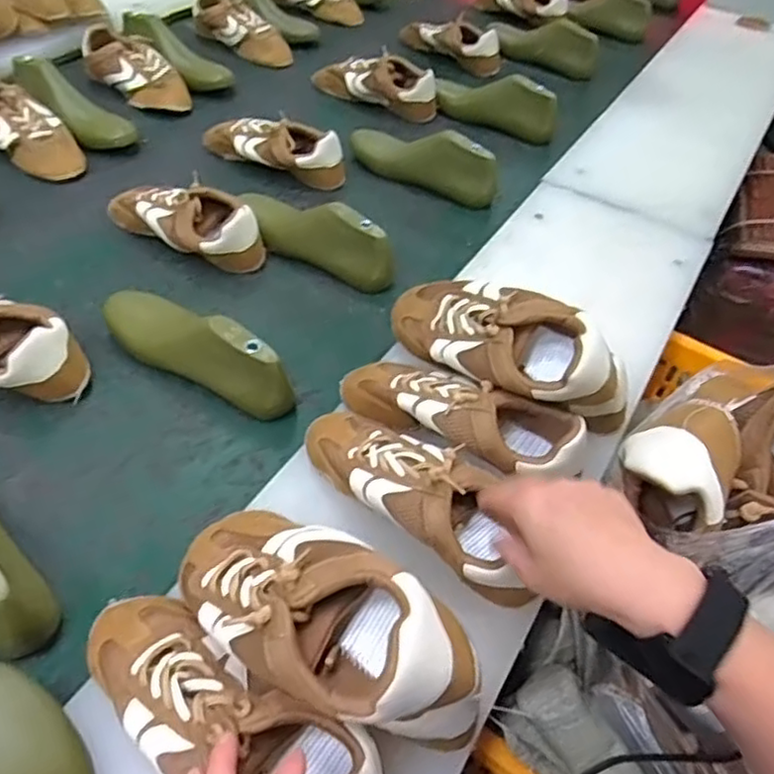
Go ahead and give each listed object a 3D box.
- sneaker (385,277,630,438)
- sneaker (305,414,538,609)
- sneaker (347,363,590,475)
[{"bbox_3d":[0.100,-0.043,0.595,0.227,0.099,0.089,27,52,16],"label":"sneaker"},{"bbox_3d":[0.022,0.079,0.525,0.222,0.080,0.083,36,55,27],"label":"sneaker"},{"bbox_3d":[0.061,0.022,0.579,0.215,0.073,0.085,23,51,13],"label":"sneaker"}]

